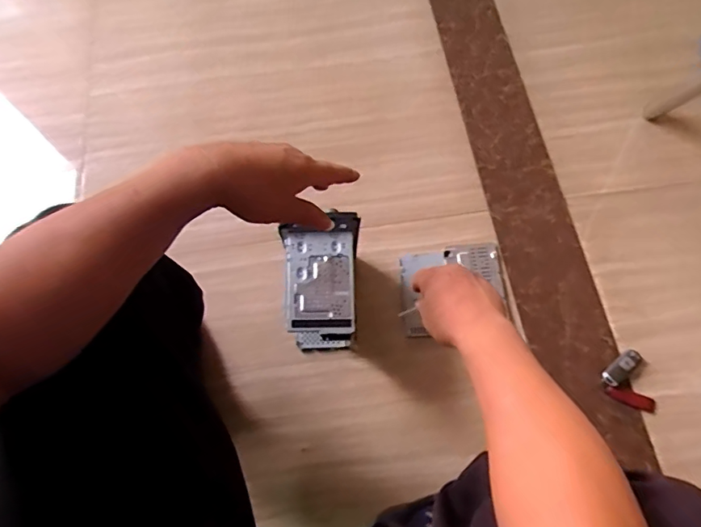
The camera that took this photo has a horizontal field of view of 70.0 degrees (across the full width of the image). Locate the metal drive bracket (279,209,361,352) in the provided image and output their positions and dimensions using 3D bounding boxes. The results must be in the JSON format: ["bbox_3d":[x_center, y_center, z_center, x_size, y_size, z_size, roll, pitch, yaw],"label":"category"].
[{"bbox_3d":[-0.040,0.019,0.706,0.108,0.032,0.181,-3,75,-5],"label":"metal drive bracket"}]

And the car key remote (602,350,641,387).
[{"bbox_3d":[0.446,0.171,0.818,0.071,0.010,0.033,-35,69,-18],"label":"car key remote"}]

